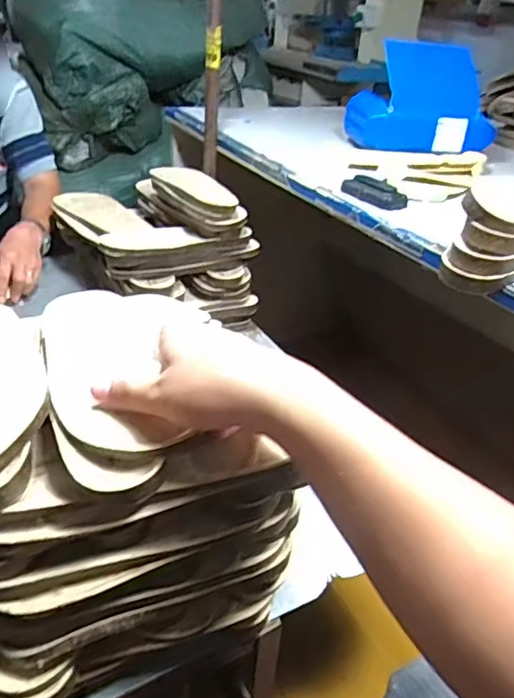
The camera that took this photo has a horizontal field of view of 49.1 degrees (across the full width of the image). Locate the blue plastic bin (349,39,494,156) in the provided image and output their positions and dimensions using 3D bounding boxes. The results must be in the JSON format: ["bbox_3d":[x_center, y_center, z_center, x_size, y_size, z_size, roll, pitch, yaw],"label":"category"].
[{"bbox_3d":[0.330,-0.483,1.090,0.285,0.175,0.100,6,33,2],"label":"blue plastic bin"}]

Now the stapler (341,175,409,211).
[{"bbox_3d":[0.177,-0.241,0.860,0.104,0.035,0.031,26,38,29],"label":"stapler"}]

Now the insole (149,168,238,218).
[{"bbox_3d":[-0.126,-0.316,1.108,0.104,0.026,0.244,-19,40,-33],"label":"insole"}]

